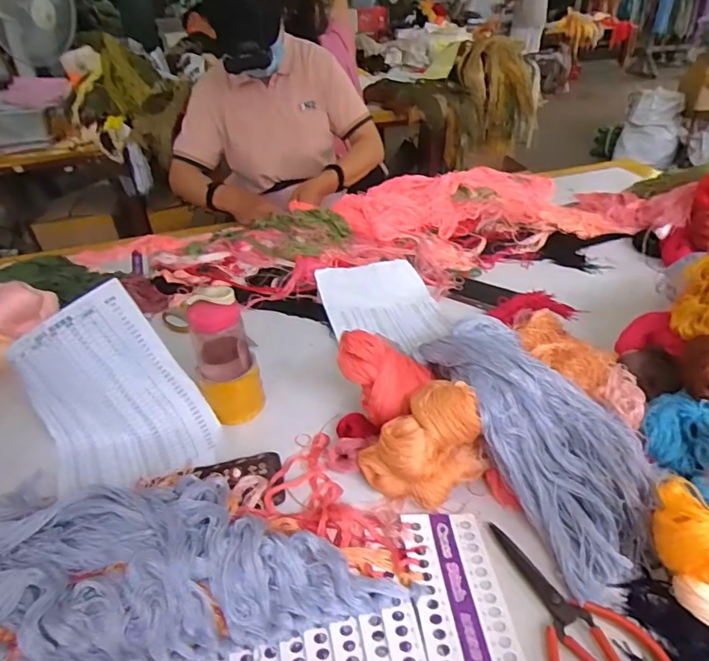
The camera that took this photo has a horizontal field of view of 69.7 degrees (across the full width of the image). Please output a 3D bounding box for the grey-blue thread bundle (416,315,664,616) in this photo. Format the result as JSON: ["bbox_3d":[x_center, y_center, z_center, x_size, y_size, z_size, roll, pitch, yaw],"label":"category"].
[{"bbox_3d":[0.201,0.104,0.575,0.127,0.088,0.351,-18,58,-19],"label":"grey-blue thread bundle"}]

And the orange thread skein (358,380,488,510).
[{"bbox_3d":[0.077,0.128,0.574,0.130,0.116,0.087,-14,37,-15],"label":"orange thread skein"}]

